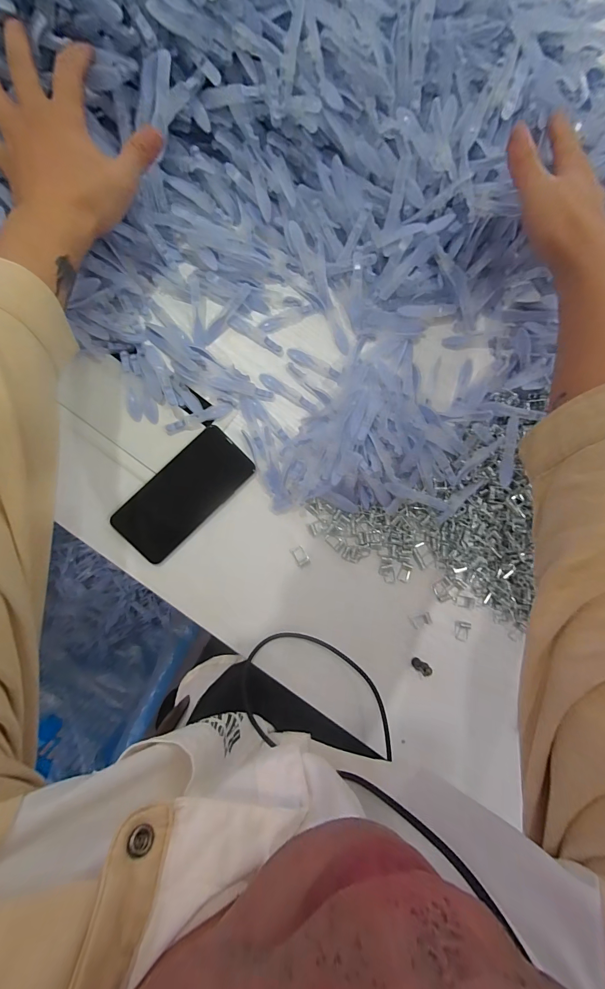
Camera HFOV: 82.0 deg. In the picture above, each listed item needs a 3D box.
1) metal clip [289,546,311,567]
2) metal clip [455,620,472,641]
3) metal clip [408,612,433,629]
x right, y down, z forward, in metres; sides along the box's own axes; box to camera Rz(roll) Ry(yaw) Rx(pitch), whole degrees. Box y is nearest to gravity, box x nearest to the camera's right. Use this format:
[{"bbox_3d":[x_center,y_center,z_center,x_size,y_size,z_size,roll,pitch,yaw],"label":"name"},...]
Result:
[{"bbox_3d":[-0.002,0.075,0.419,0.016,0.004,0.026,-31,91,-6],"label":"metal clip"},{"bbox_3d":[0.201,0.172,0.436,0.020,0.004,0.025,14,87,-5],"label":"metal clip"},{"bbox_3d":[0.146,0.155,0.429,0.026,0.004,0.017,-21,90,-6],"label":"metal clip"}]

